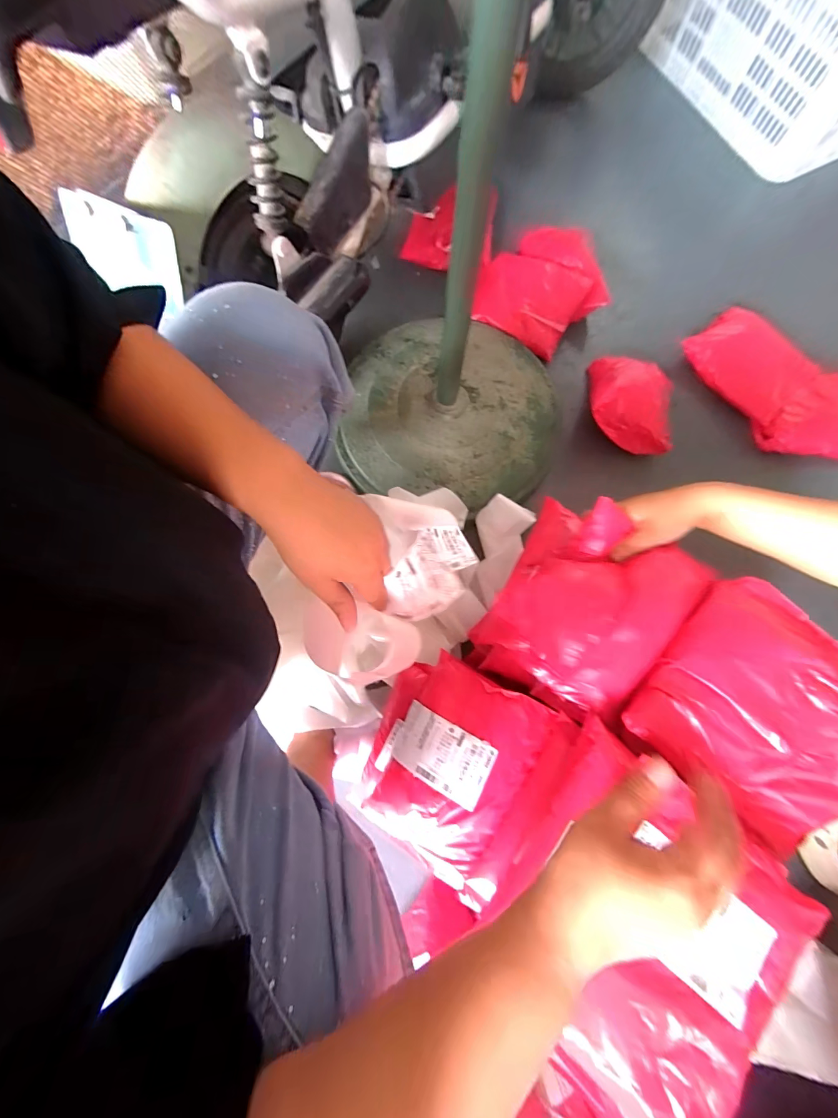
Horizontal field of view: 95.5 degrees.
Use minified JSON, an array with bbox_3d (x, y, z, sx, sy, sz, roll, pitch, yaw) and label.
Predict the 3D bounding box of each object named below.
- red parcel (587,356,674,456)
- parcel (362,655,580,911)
[{"bbox_3d":[0.413,-0.312,0.729,0.160,0.091,0.180,17,76,4],"label":"red parcel"},{"bbox_3d":[0.045,0.266,0.502,0.221,0.080,0.235,26,80,15],"label":"parcel"}]

